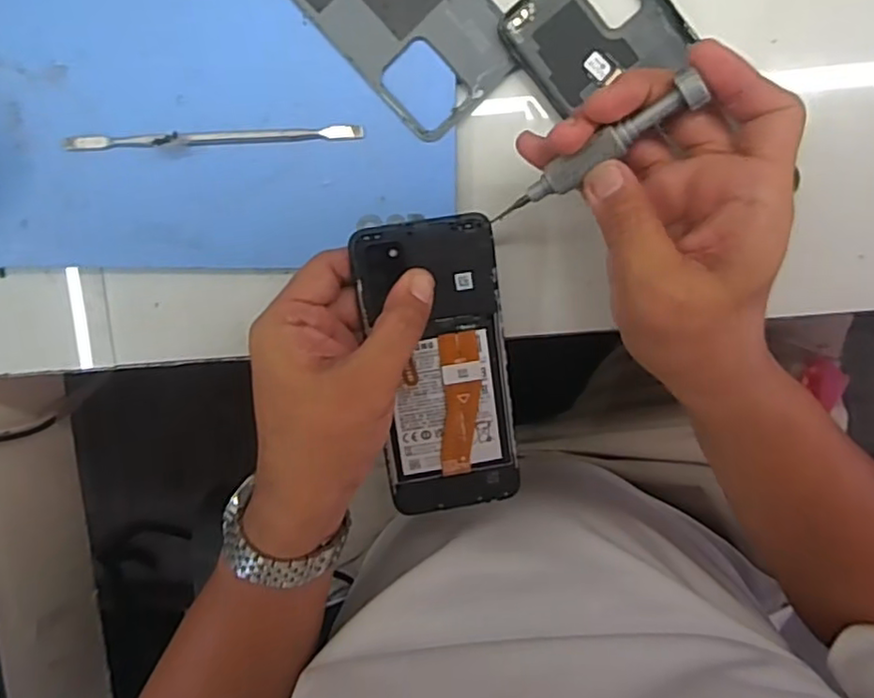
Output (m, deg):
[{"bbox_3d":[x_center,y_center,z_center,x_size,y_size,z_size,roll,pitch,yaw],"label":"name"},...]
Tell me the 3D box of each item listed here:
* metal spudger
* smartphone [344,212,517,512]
[{"bbox_3d":[-0.118,-0.111,0.333,0.157,0.007,0.007,-2,99,3],"label":"metal spudger"},{"bbox_3d":[0.003,0.013,0.338,0.070,0.012,0.160,-6,106,3],"label":"smartphone"}]

